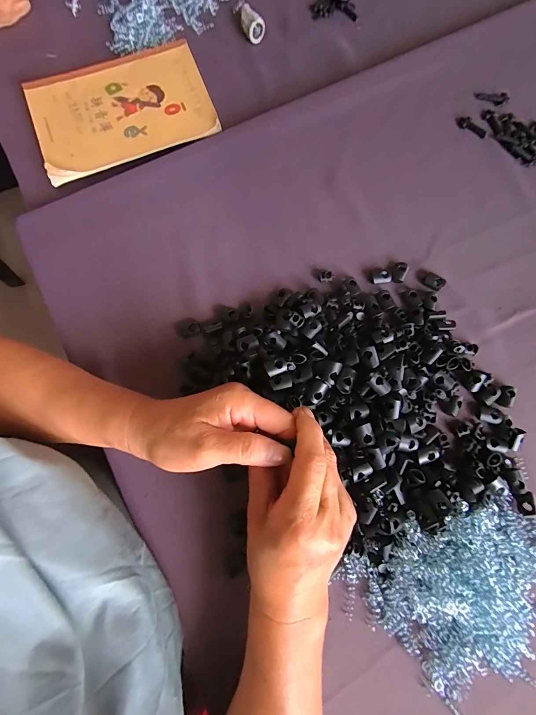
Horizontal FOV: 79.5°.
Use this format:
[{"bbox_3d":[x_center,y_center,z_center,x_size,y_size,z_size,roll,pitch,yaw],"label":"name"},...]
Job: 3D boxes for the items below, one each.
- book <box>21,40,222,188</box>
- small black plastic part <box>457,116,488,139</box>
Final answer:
[{"bbox_3d":[-0.179,-0.306,0.392,0.206,0.009,0.153,-20,79,-4],"label":"book"},{"bbox_3d":[0.236,-0.266,0.372,0.037,0.006,0.012,33,80,7],"label":"small black plastic part"}]

